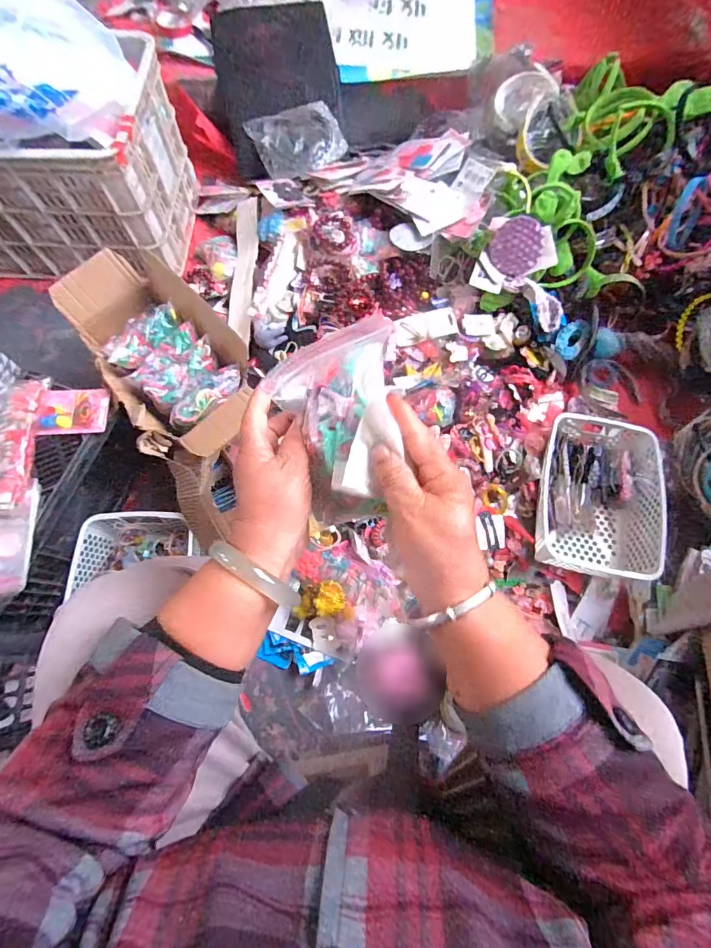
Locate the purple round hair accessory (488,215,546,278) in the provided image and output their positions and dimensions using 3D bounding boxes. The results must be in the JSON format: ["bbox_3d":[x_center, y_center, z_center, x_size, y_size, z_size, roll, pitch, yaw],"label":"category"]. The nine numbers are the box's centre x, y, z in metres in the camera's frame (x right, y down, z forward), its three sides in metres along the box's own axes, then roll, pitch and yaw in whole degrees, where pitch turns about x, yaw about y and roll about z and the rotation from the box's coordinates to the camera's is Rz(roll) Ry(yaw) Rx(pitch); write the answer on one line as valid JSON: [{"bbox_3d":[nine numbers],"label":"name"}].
[{"bbox_3d":[0.311,-0.437,0.823,0.099,0.096,0.009,38,34,-10],"label":"purple round hair accessory"}]

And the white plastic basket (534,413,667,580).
[{"bbox_3d":[0.450,0.027,0.809,0.204,0.086,0.313,15,71,4],"label":"white plastic basket"}]

